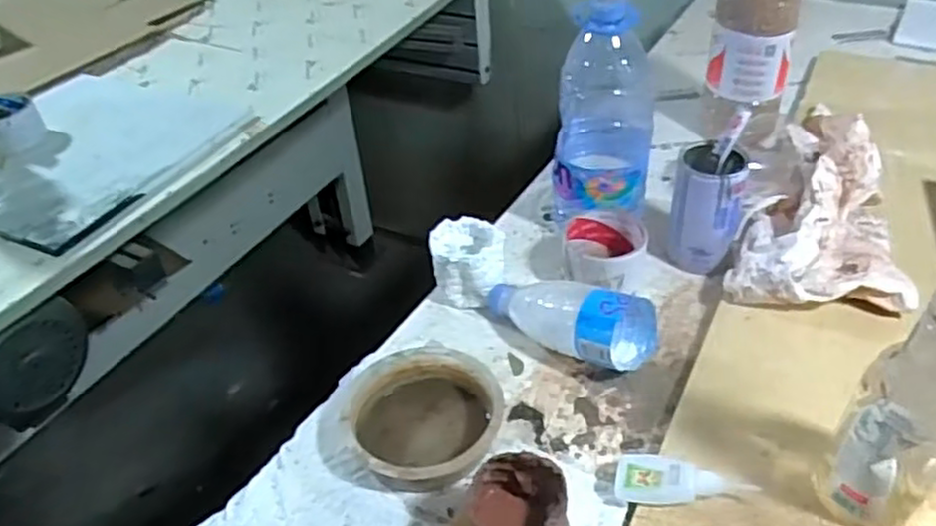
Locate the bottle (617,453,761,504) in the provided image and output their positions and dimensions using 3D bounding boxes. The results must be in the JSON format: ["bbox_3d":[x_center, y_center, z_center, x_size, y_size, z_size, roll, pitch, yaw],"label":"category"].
[{"bbox_3d":[0.155,0.156,0.527,0.092,0.020,0.035,4,42,11],"label":"bottle"}]

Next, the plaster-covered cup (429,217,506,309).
[{"bbox_3d":[0.001,0.001,0.715,0.071,0.065,0.060,-5,41,0],"label":"plaster-covered cup"}]

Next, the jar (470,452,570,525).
[{"bbox_3d":[0.035,0.177,0.496,0.063,0.065,0.066,-3,41,3],"label":"jar"}]

